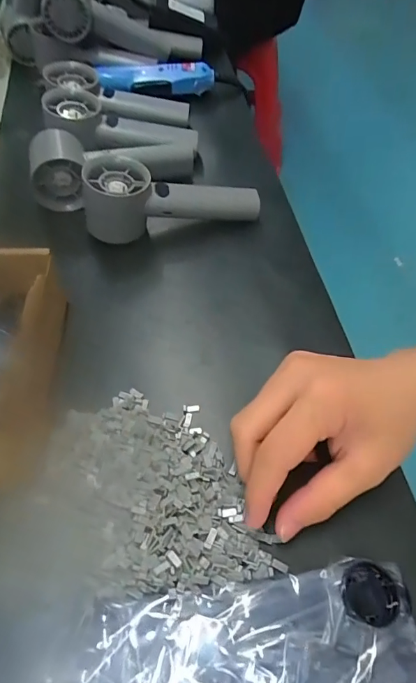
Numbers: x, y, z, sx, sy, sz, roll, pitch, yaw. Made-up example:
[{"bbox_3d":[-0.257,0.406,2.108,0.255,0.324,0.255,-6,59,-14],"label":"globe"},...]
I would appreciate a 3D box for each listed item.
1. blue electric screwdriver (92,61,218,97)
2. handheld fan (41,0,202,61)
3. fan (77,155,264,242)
[{"bbox_3d":[-0.068,-0.328,0.532,0.145,0.030,0.048,6,56,5],"label":"blue electric screwdriver"},{"bbox_3d":[-0.108,-0.407,0.548,0.209,0.064,0.060,-8,51,-35],"label":"handheld fan"},{"bbox_3d":[-0.032,-0.132,0.391,0.159,0.058,0.055,-5,56,-2],"label":"fan"}]

